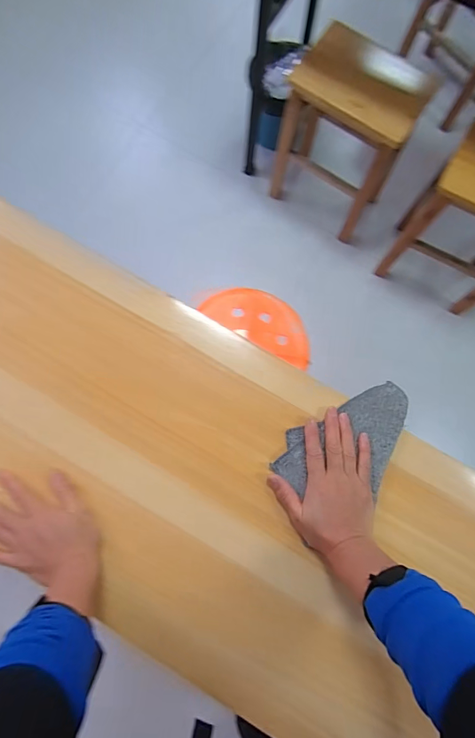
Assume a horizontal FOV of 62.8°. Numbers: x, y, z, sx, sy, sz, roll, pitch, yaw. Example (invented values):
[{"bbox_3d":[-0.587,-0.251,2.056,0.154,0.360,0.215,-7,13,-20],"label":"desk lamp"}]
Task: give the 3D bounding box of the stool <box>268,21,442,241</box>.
[{"bbox_3d":[0.320,-0.684,1.171,0.326,0.423,0.271,31,80,6],"label":"stool"}]

